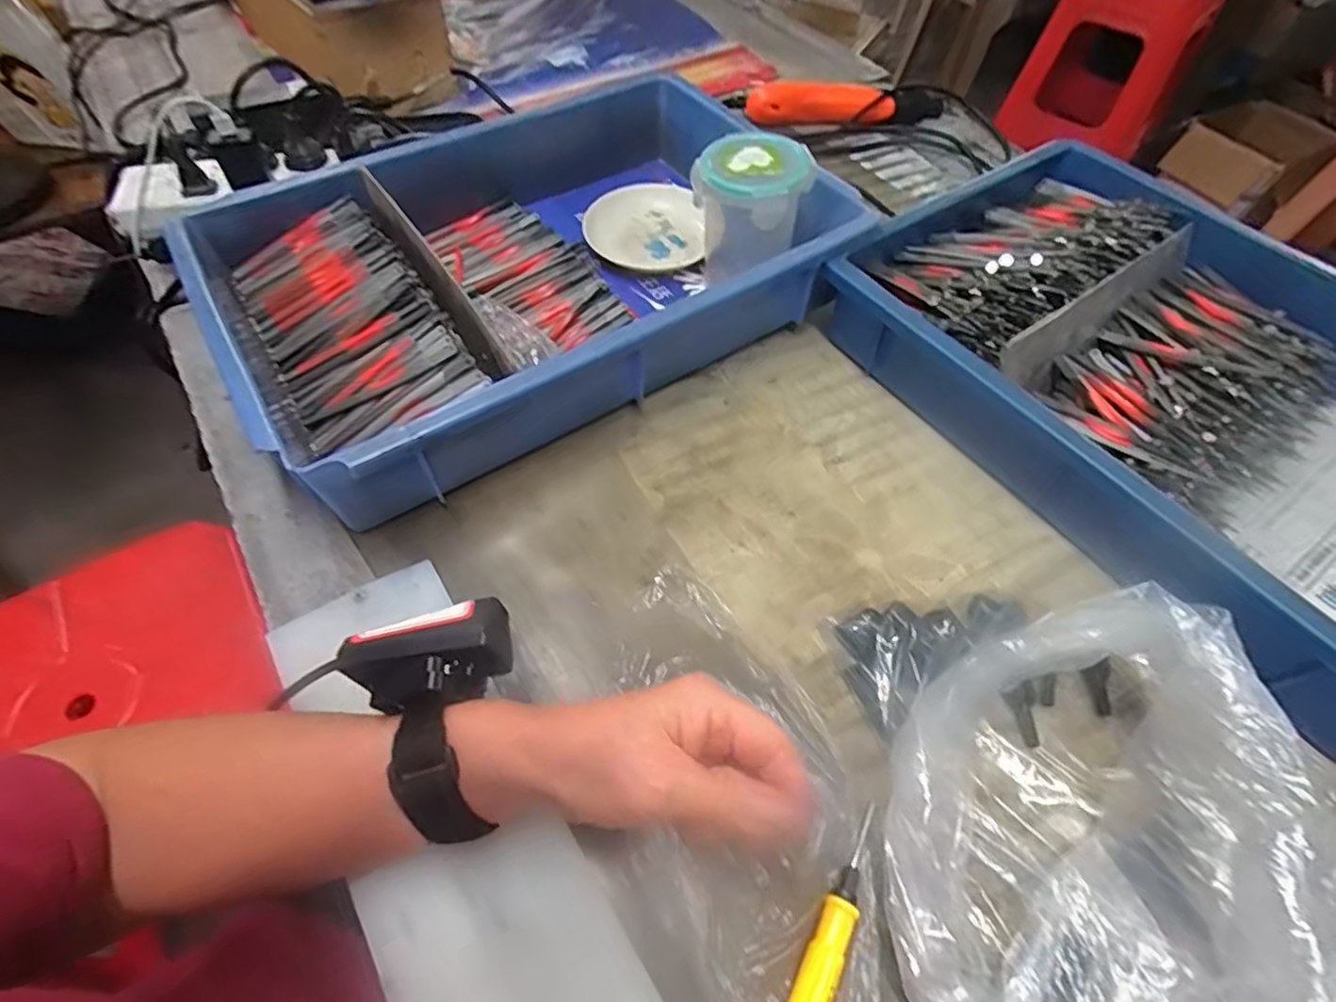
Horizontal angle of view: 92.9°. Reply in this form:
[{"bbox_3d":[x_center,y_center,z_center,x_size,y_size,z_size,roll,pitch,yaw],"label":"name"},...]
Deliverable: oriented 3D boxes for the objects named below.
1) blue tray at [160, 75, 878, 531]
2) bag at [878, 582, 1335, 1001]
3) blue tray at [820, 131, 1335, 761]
[{"bbox_3d":[-0.098,-0.179,0.484,0.421,0.086,0.285,-30,62,-19],"label":"blue tray"},{"bbox_3d":[0.180,0.139,0.270,0.154,0.088,0.208,29,60,17],"label":"bag"},{"bbox_3d":[0.351,-0.077,0.431,0.290,0.083,0.423,-32,62,-20],"label":"blue tray"}]

